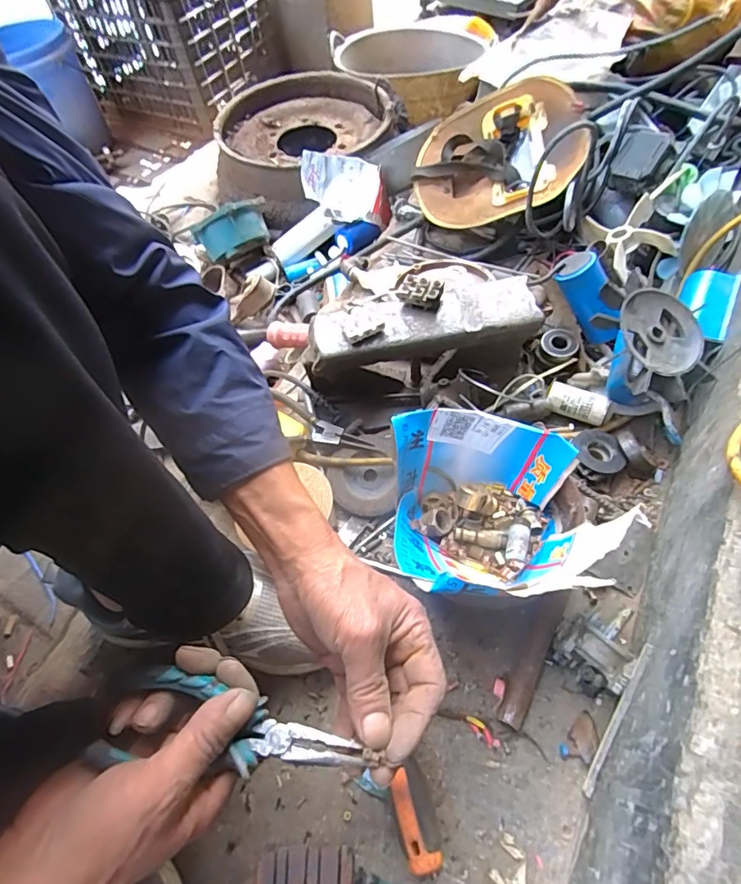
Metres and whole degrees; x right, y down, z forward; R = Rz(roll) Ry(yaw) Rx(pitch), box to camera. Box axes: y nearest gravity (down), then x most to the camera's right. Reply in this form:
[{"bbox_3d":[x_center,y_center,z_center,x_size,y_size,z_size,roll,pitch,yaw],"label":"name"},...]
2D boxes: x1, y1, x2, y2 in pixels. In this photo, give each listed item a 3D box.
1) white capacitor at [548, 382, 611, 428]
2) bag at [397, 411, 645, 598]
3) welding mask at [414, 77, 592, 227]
[{"bbox_3d":[0.245,-0.047,0.597,0.068,0.028,0.031,21,61,16],"label":"white capacitor"},{"bbox_3d":[0.112,0.057,0.498,0.172,0.102,0.163,-2,57,2],"label":"bag"},{"bbox_3d":[0.193,-0.417,0.768,0.246,0.120,0.207,-13,78,23],"label":"welding mask"}]

